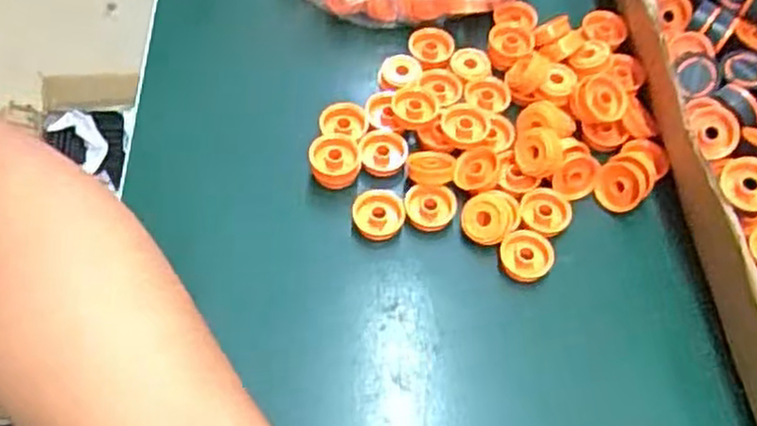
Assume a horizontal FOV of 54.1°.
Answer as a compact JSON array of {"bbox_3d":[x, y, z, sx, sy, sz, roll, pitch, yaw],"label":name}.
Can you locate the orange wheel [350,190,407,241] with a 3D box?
[{"bbox_3d":[0.000,0.002,0.373,0.026,0.013,0.023,6,59,2],"label":"orange wheel"}]

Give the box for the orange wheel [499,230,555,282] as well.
[{"bbox_3d":[0.072,0.021,0.365,0.025,0.013,0.023,1,59,-1],"label":"orange wheel"}]

